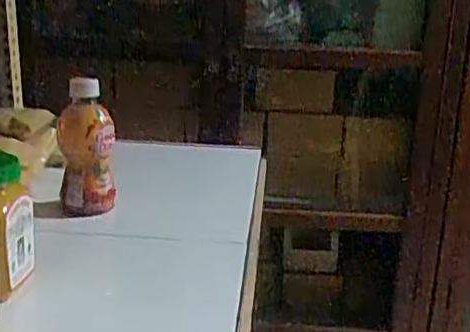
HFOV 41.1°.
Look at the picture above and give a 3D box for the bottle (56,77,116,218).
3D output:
[{"bbox_3d":[-0.161,-0.017,0.683,0.058,0.149,0.051,-1,15,-15],"label":"bottle"}]

